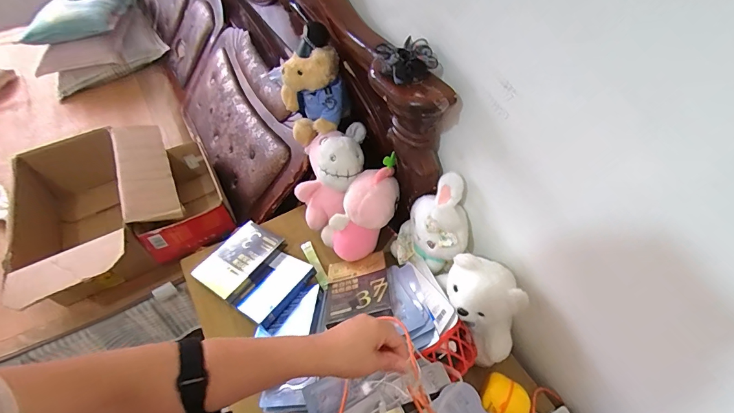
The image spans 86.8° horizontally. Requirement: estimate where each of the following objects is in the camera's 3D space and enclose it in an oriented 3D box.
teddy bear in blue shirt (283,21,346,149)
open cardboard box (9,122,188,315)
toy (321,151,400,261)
[{"bbox_3d":[-0.119,-0.265,0.843,0.140,0.198,0.153,-10,50,-6],"label":"teddy bear in blue shirt"},{"bbox_3d":[-0.696,0.017,1.007,0.414,0.181,0.557,-26,54,-18],"label":"open cardboard box"},{"bbox_3d":[0.000,0.003,0.808,0.097,0.241,0.093,-1,38,-47],"label":"toy"}]

